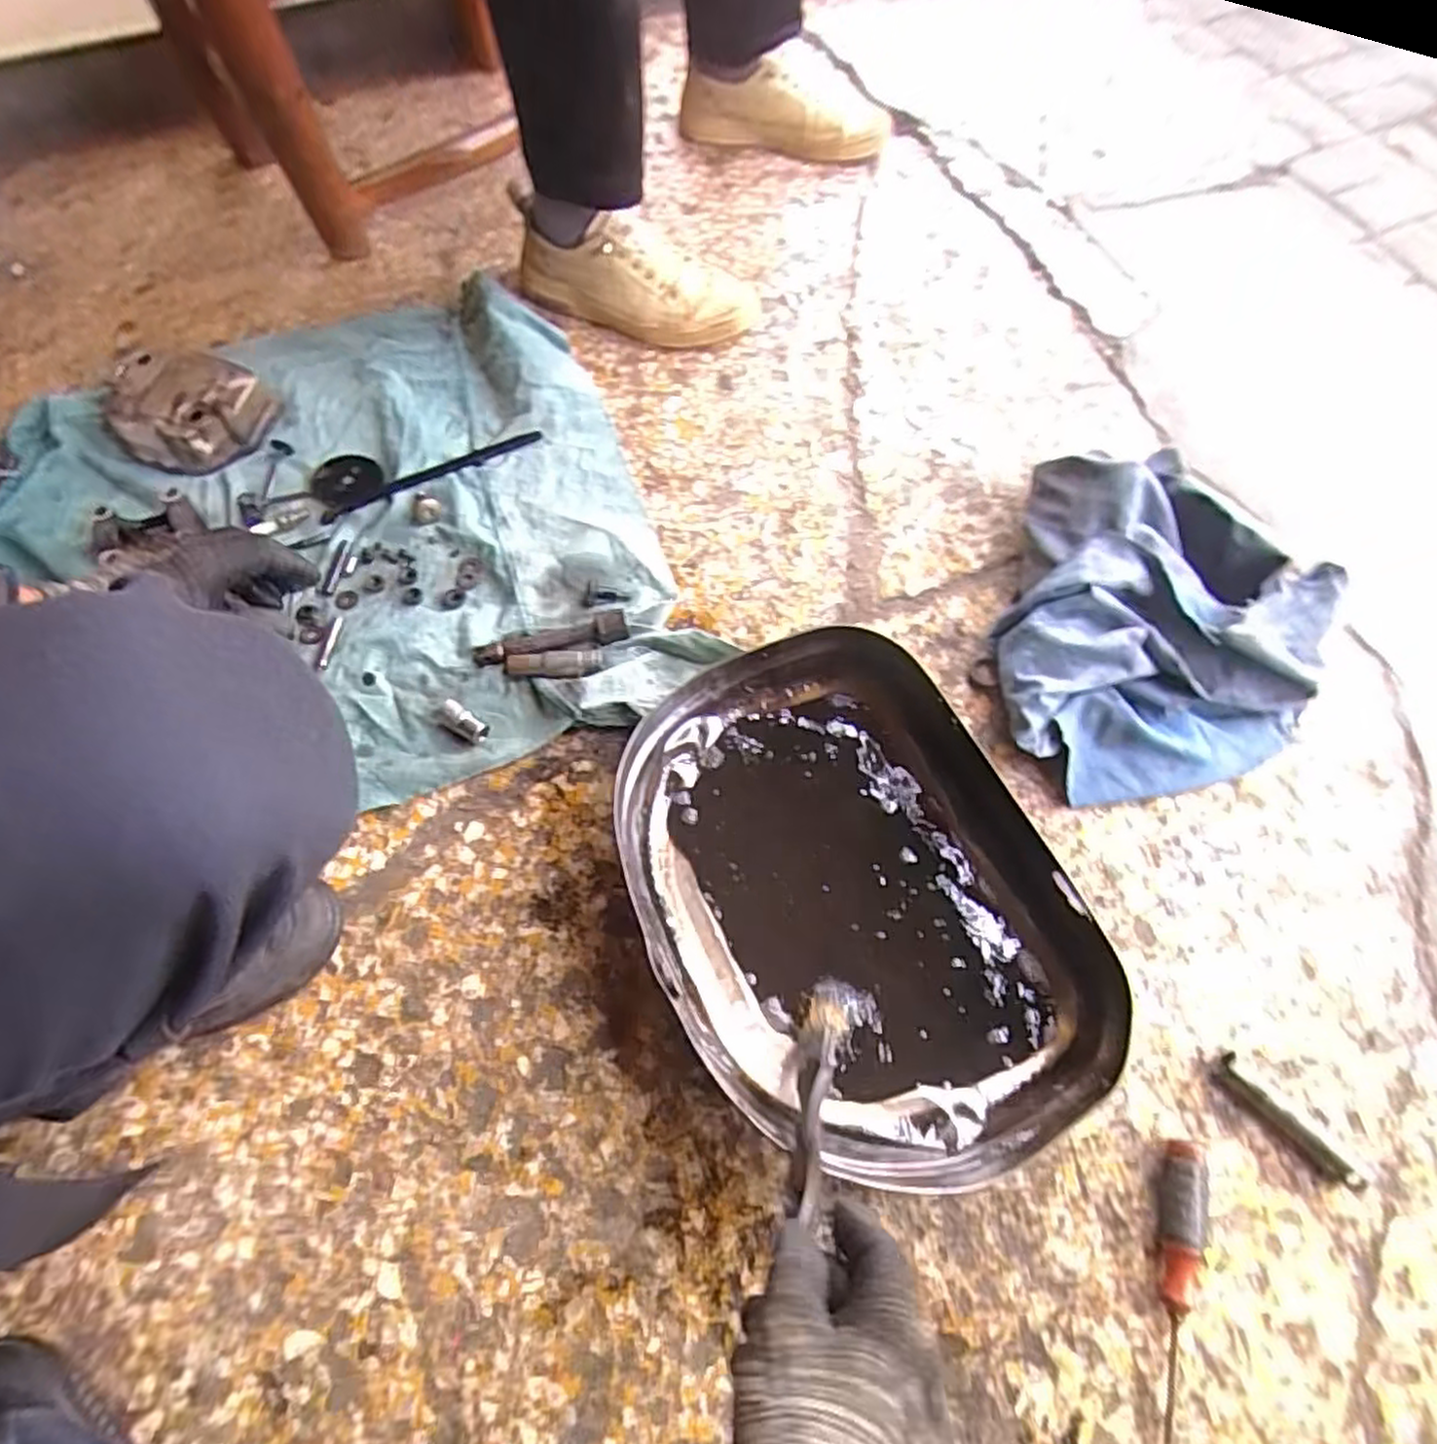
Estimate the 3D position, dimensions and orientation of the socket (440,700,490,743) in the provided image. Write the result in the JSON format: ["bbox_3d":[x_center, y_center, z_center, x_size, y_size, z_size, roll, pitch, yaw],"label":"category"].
[{"bbox_3d":[-0.201,0.000,0.583,0.042,0.019,0.018,31,69,12],"label":"socket"}]

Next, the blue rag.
[{"bbox_3d":[0.352,-0.083,0.591,0.240,0.090,0.297,6,66,2],"label":"blue rag"}]

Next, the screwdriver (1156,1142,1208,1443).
[{"bbox_3d":[0.271,0.336,0.437,0.021,0.027,0.157,17,66,6],"label":"screwdriver"}]

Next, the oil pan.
[{"bbox_3d":[0.086,0.114,0.514,0.273,0.067,0.355,-18,67,-9],"label":"oil pan"}]

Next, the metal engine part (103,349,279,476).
[{"bbox_3d":[-0.504,-0.295,0.696,0.141,0.052,0.114,13,66,5],"label":"metal engine part"}]

